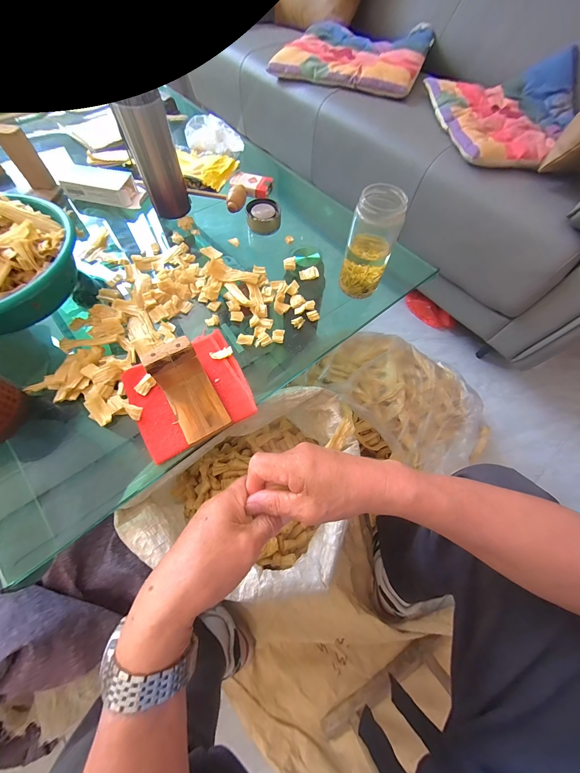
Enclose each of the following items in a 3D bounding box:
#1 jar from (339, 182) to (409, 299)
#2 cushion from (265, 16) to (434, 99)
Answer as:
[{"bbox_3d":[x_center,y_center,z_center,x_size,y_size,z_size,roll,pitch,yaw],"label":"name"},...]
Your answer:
[{"bbox_3d":[0.125,-0.216,0.429,0.062,0.147,0.065,1,64,-2],"label":"jar"},{"bbox_3d":[0.202,-1.036,0.864,0.429,0.062,0.350,24,65,9],"label":"cushion"}]

